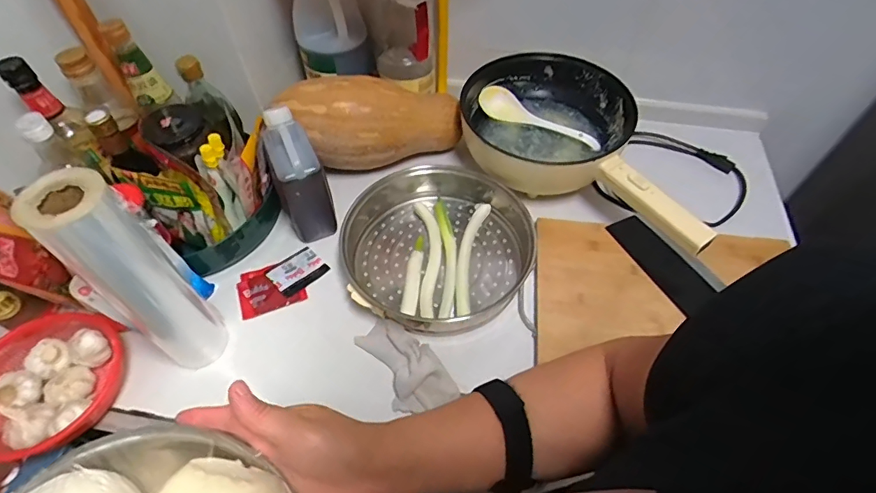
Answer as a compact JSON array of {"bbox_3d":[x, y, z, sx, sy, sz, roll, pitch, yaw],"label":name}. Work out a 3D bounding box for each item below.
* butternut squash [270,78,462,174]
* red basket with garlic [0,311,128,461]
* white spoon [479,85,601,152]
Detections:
[{"bbox_3d":[-0.103,-0.204,0.773,0.277,0.107,0.112,-4,52,-23],"label":"butternut squash"},{"bbox_3d":[-0.478,0.165,0.576,0.156,0.047,0.176,15,55,11],"label":"red basket with garlic"},{"bbox_3d":[0.170,-0.218,0.807,0.216,0.035,0.050,30,59,20],"label":"white spoon"}]

